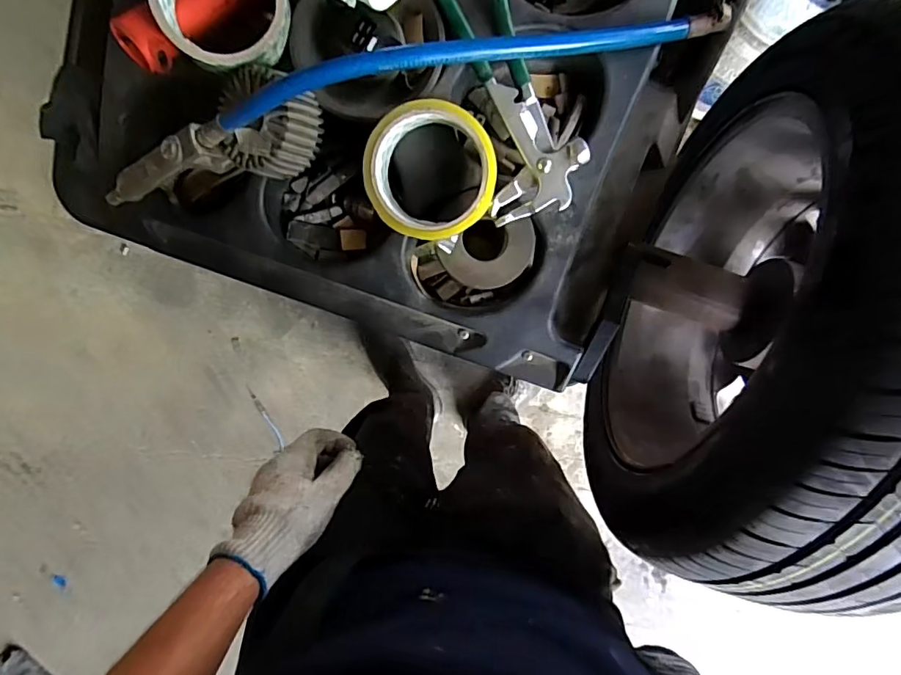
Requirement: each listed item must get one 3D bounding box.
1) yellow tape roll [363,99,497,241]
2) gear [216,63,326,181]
[{"bbox_3d":[-0.014,-0.118,0.378,0.092,0.048,0.089,0,98,3],"label":"yellow tape roll"},{"bbox_3d":[-0.133,-0.152,0.367,0.071,0.032,0.067,0,98,3],"label":"gear"}]

